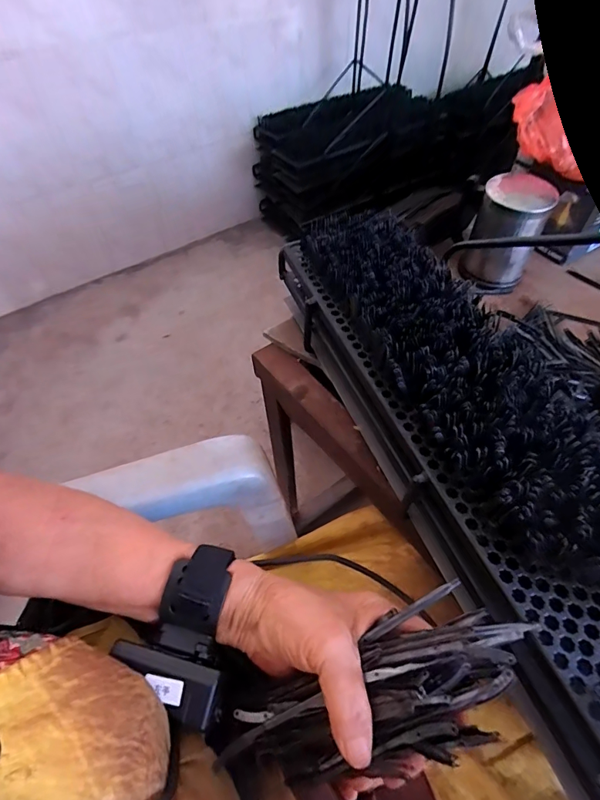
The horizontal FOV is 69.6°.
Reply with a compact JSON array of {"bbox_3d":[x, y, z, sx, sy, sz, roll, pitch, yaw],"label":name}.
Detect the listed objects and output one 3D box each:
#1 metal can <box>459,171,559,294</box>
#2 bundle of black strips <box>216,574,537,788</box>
[{"bbox_3d":[0.254,-0.206,0.536,0.079,0.114,0.081,18,55,16],"label":"metal can"},{"bbox_3d":[0.041,0.160,0.235,0.169,0.044,0.063,-31,52,11],"label":"bundle of black strips"}]

